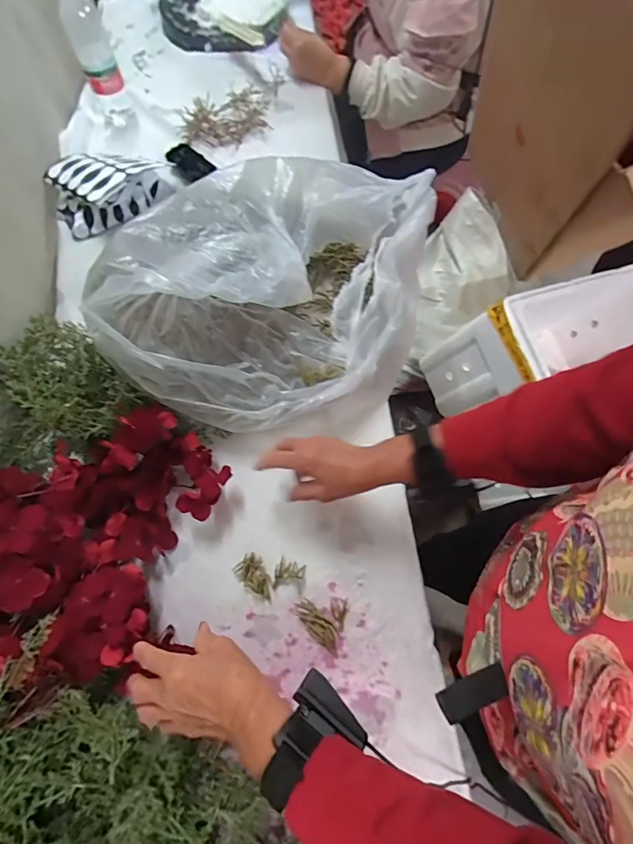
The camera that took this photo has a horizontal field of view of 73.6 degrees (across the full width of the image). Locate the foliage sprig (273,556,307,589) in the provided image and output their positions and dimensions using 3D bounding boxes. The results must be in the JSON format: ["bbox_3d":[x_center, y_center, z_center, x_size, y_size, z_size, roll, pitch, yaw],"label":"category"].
[{"bbox_3d":[-0.035,0.192,0.527,0.035,0.017,0.038,19,70,7],"label":"foliage sprig"}]

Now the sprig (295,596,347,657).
[{"bbox_3d":[0.004,0.242,0.514,0.058,0.010,0.060,13,69,5],"label":"sprig"}]

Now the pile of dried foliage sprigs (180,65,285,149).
[{"bbox_3d":[-0.145,-0.629,0.832,0.110,0.034,0.268,38,73,13],"label":"pile of dried foliage sprigs"}]

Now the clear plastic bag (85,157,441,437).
[{"bbox_3d":[-0.063,-0.202,0.595,0.387,0.172,0.433,18,70,7],"label":"clear plastic bag"}]

